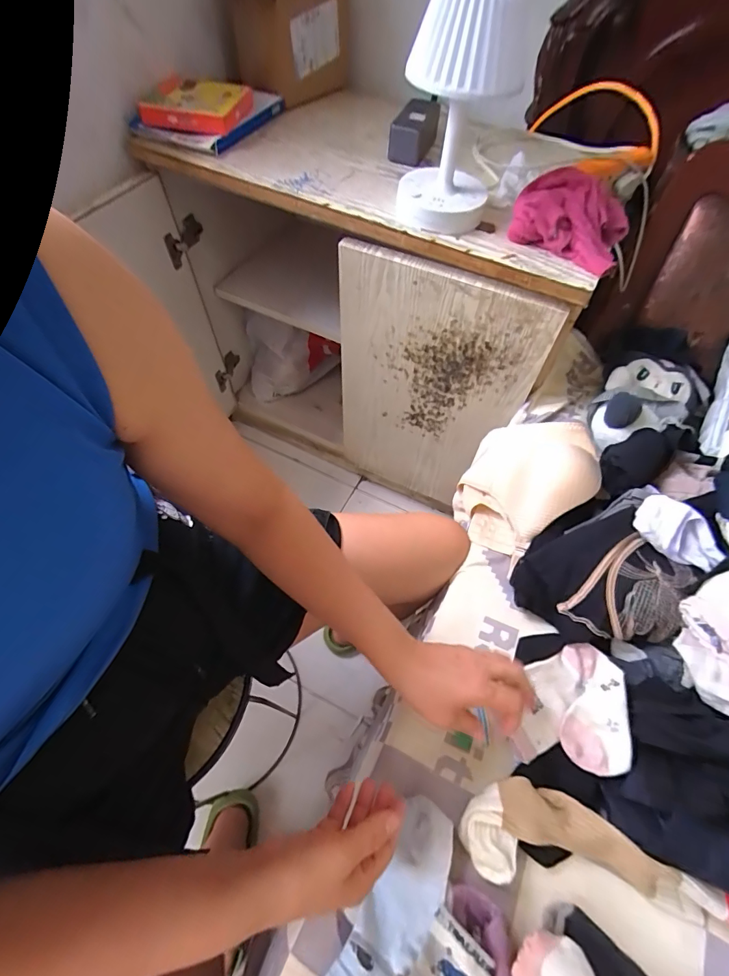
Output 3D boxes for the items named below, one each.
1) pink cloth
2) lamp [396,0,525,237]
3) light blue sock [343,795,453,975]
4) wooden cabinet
[{"bbox_3d":[0.277,-0.363,0.560,0.148,0.057,0.125,25,60,11],"label":"pink cloth"},{"bbox_3d":[0.114,-0.462,0.523,0.123,0.215,0.130,13,59,4],"label":"lamp"},{"bbox_3d":[0.043,0.371,0.397,0.061,0.034,0.123,26,76,11],"label":"light blue sock"},{"bbox_3d":[0.034,-0.353,0.932,0.688,0.610,0.369,26,60,11],"label":"wooden cabinet"}]

